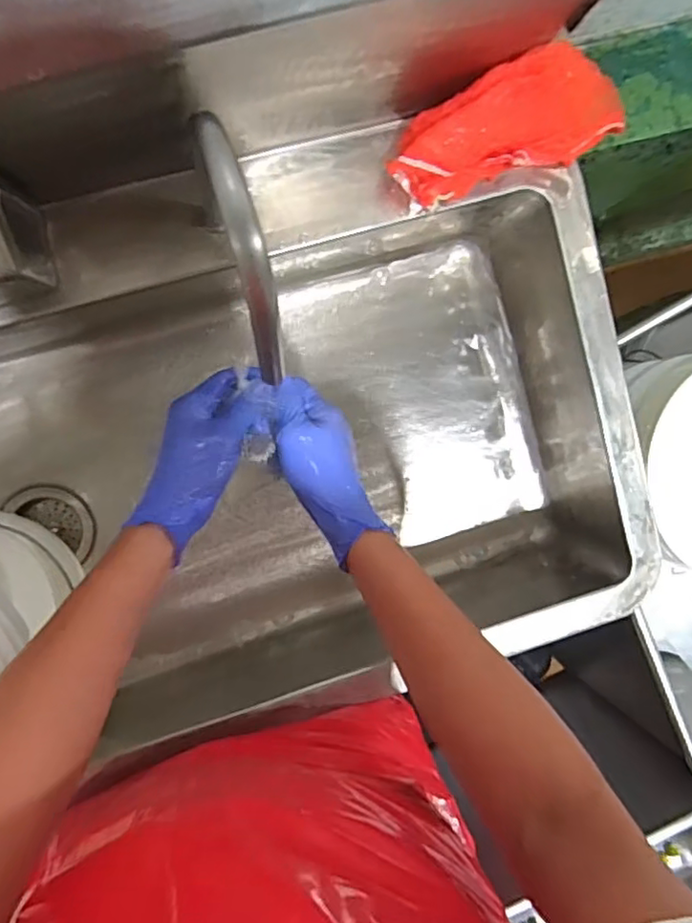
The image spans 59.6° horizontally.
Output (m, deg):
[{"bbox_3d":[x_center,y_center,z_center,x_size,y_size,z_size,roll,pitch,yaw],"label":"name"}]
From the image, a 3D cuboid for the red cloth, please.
[{"bbox_3d":[0.148,-0.301,0.546,0.215,0.090,0.075,-19,96,-7],"label":"red cloth"}]

